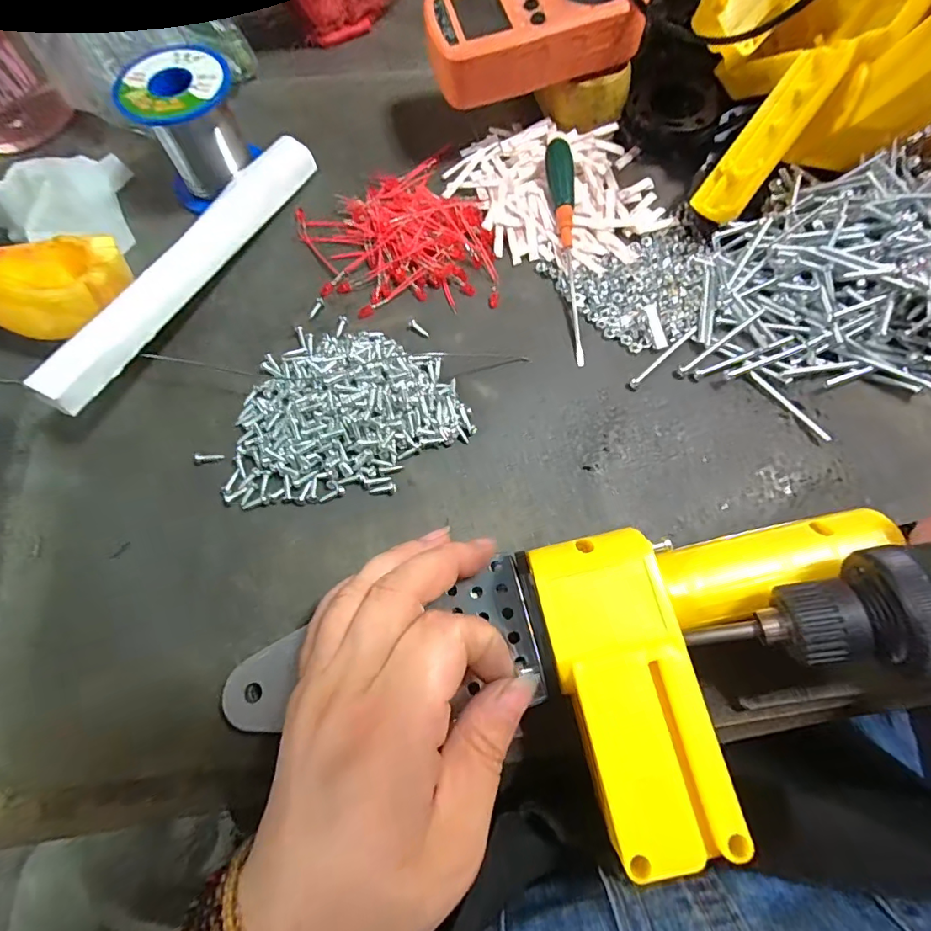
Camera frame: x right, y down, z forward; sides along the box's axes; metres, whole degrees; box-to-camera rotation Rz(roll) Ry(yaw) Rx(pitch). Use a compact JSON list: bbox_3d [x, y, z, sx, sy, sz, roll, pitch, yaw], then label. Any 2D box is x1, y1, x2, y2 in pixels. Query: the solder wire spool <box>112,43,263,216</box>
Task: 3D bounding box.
[{"bbox_3d":[-0.170,-0.212,0.306,0.062,0.061,0.062,-30,72,-10],"label":"solder wire spool"}]

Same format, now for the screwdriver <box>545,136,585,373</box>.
[{"bbox_3d":[0.064,-0.134,0.294,0.015,0.023,0.148,-5,70,-1],"label":"screwdriver"}]

